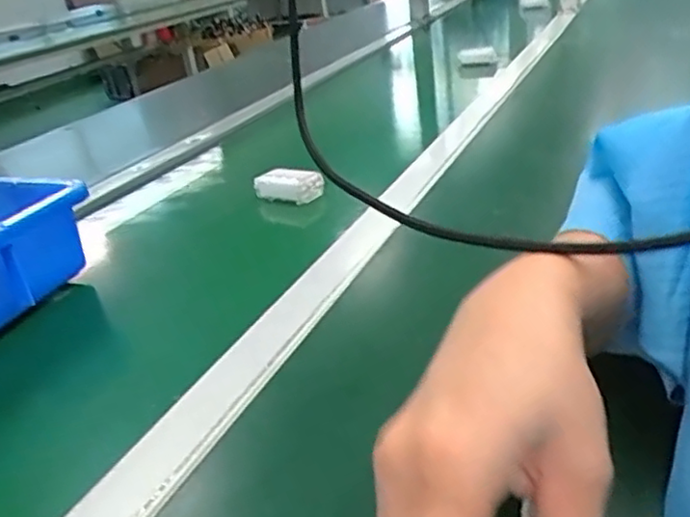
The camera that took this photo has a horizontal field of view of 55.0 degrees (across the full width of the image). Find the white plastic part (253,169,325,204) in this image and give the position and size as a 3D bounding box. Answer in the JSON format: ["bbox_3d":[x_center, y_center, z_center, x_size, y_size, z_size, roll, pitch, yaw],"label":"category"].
[{"bbox_3d":[-0.056,-0.070,0.644,0.069,0.030,0.018,1,27,16],"label":"white plastic part"}]

